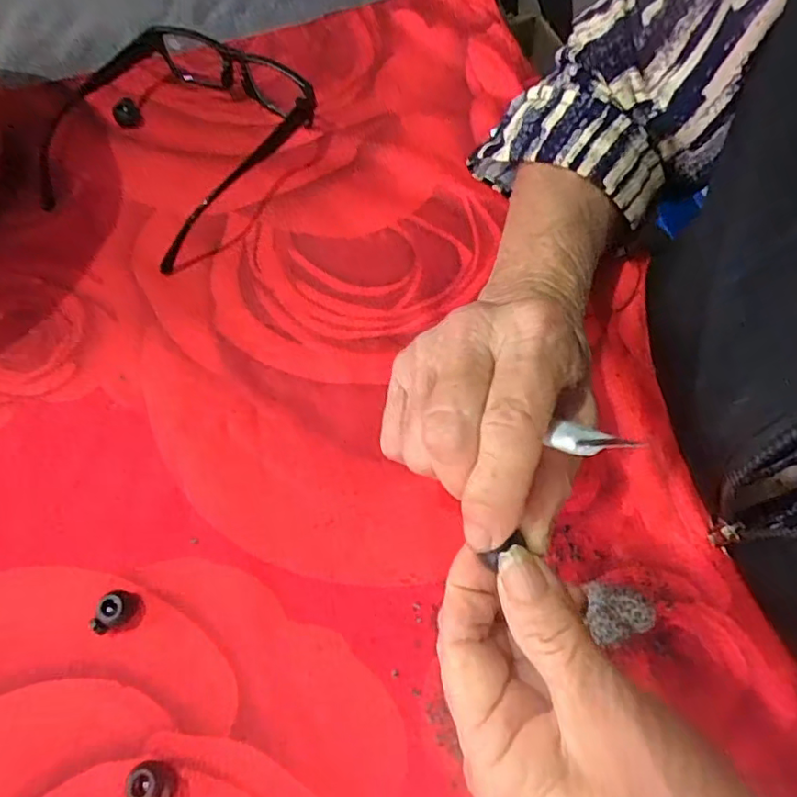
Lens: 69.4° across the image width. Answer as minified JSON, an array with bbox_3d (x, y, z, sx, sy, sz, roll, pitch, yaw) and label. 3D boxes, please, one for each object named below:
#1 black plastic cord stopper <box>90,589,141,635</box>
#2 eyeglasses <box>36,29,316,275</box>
[{"bbox_3d":[-0.125,0.095,0.255,0.015,0.012,0.019,12,66,8],"label":"black plastic cord stopper"},{"bbox_3d":[-0.154,-0.170,0.366,0.174,0.036,0.147,29,70,15],"label":"eyeglasses"}]

